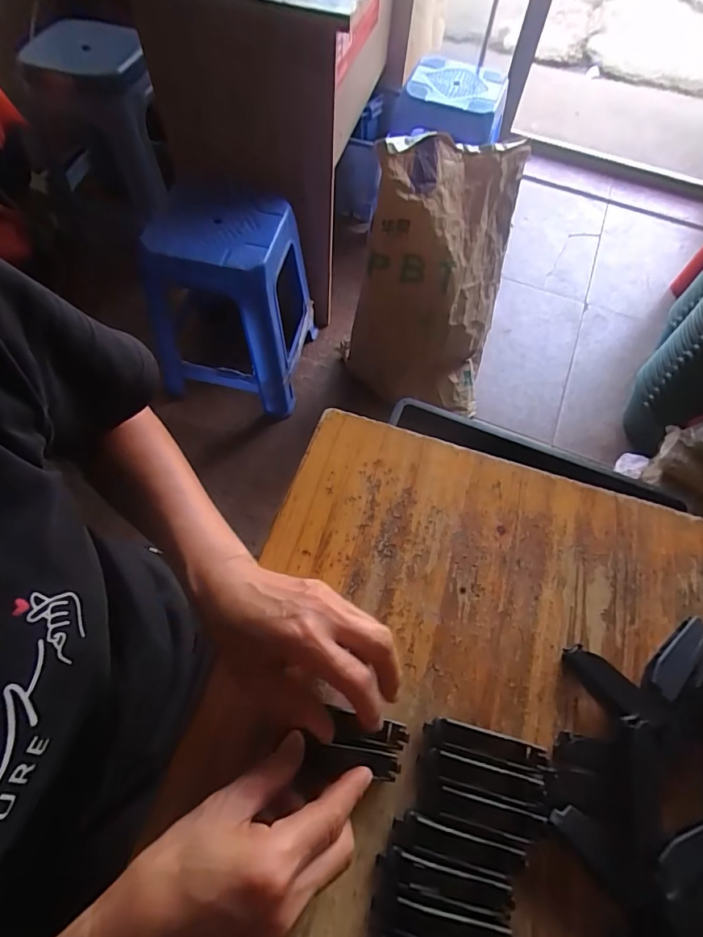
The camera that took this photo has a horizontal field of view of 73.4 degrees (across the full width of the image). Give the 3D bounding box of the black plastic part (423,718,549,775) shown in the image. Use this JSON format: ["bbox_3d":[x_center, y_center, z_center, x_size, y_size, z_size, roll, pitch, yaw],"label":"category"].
[{"bbox_3d":[0.086,0.177,0.303,0.075,0.017,0.016,14,63,4],"label":"black plastic part"}]

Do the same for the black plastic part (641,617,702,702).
[{"bbox_3d":[0.229,0.133,0.333,0.068,0.019,0.016,-39,71,-20],"label":"black plastic part"}]

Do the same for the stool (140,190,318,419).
[{"bbox_3d":[-0.284,-0.425,1.175,0.311,0.452,0.340,12,63,3],"label":"stool"}]

